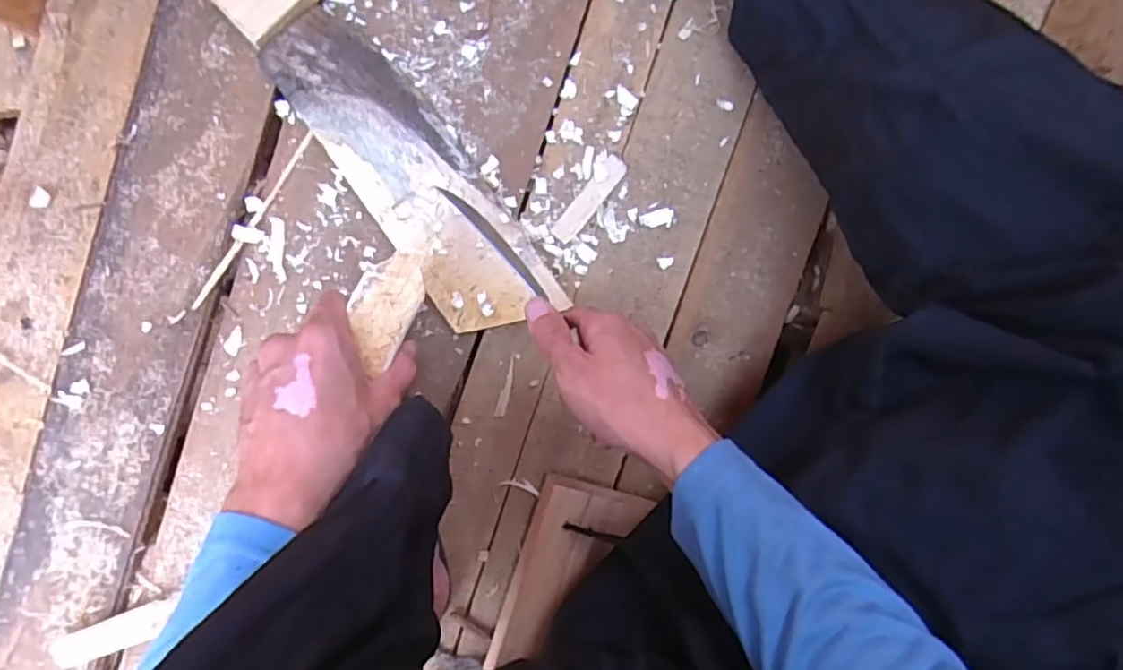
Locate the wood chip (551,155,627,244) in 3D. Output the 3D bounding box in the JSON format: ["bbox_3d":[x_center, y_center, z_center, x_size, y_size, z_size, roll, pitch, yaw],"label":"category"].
[{"bbox_3d":[0.023,-0.110,0.514,0.018,0.005,0.080,38,91,-9],"label":"wood chip"}]

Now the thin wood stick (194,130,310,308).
[{"bbox_3d":[-0.236,-0.087,0.486,0.007,0.004,0.157,34,92,-9],"label":"thin wood stick"}]

